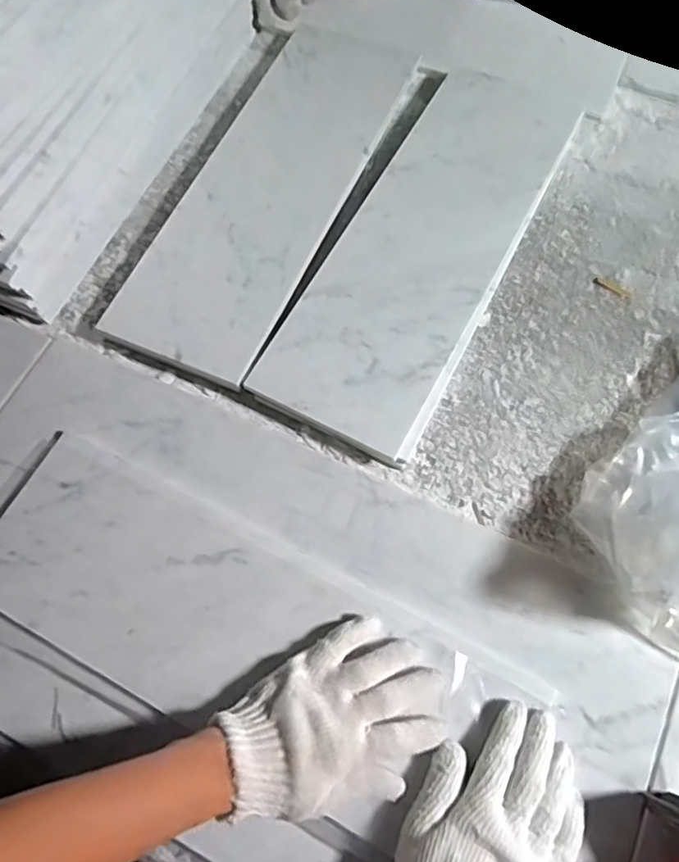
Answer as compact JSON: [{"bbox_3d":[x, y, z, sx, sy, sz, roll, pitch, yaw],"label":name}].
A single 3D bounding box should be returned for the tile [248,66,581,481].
[{"bbox_3d":[0.091,-0.194,0.610,0.157,0.015,0.459,25,70,12],"label":"tile"}]

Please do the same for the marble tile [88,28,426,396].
[{"bbox_3d":[-0.071,-0.263,0.639,0.159,0.011,0.456,21,71,10],"label":"marble tile"}]

